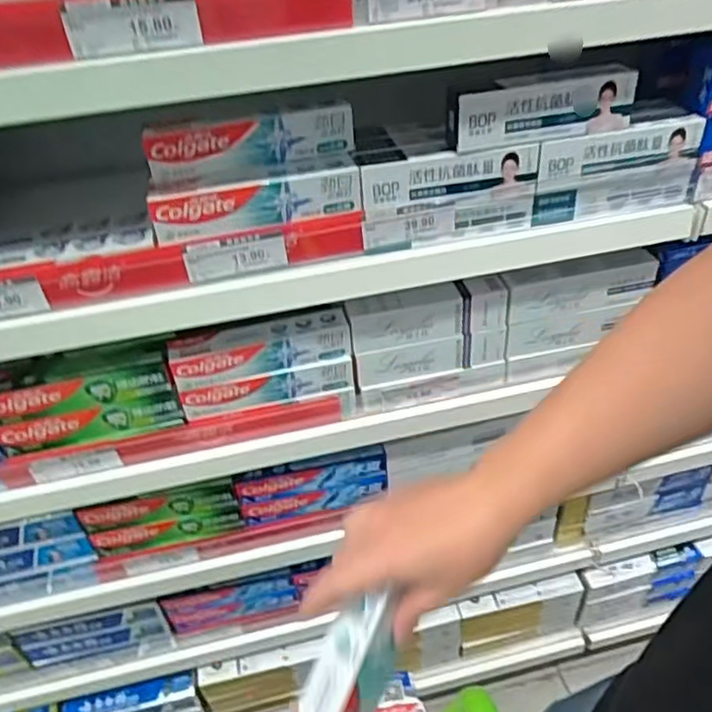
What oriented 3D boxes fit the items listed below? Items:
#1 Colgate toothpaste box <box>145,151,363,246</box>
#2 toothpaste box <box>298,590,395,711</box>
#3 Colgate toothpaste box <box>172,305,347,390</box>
[{"bbox_3d":[-0.100,-0.160,0.637,0.205,0.049,0.051,-11,40,-8],"label":"Colgate toothpaste box"},{"bbox_3d":[-0.012,0.253,0.474,0.048,0.175,0.032,26,7,31],"label":"toothpaste box"},{"bbox_3d":[-0.110,-0.008,0.735,0.202,0.057,0.031,-11,40,-9],"label":"Colgate toothpaste box"}]

